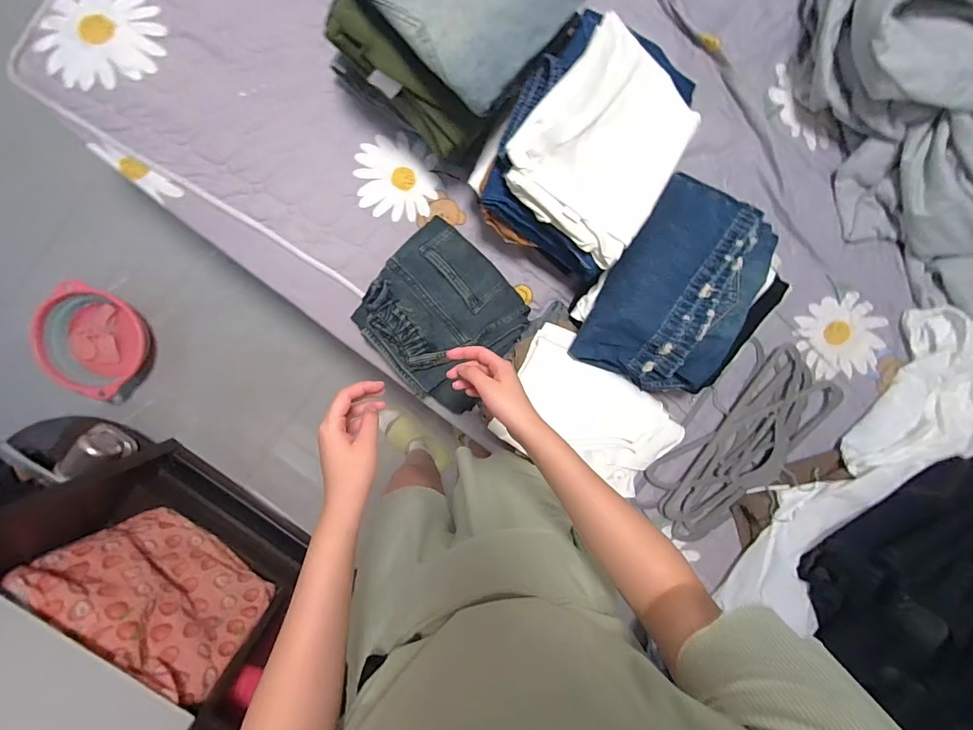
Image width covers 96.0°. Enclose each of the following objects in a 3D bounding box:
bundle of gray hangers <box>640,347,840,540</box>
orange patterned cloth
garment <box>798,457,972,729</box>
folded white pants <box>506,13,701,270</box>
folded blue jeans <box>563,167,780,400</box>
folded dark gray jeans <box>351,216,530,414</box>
[{"bbox_3d":[0.506,0.154,0.867,0.413,0.025,0.176,-43,97,1],"label":"bundle of gray hangers"},{"bbox_3d":[-0.784,0.516,1.040,0.436,0.351,0.090,33,93,-9],"label":"orange patterned cloth"},{"bbox_3d":[0.857,0.378,0.757,0.513,0.172,0.333,-33,97,0],"label":"garment"},{"bbox_3d":[0.182,-0.321,0.633,0.225,0.069,0.283,36,92,-9],"label":"folded white pants"},{"bbox_3d":[0.328,-0.128,0.729,0.237,0.063,0.353,25,94,-9],"label":"folded blue jeans"},{"bbox_3d":[-0.076,-0.081,0.793,0.268,0.057,0.253,43,92,-7],"label":"folded dark gray jeans"}]

